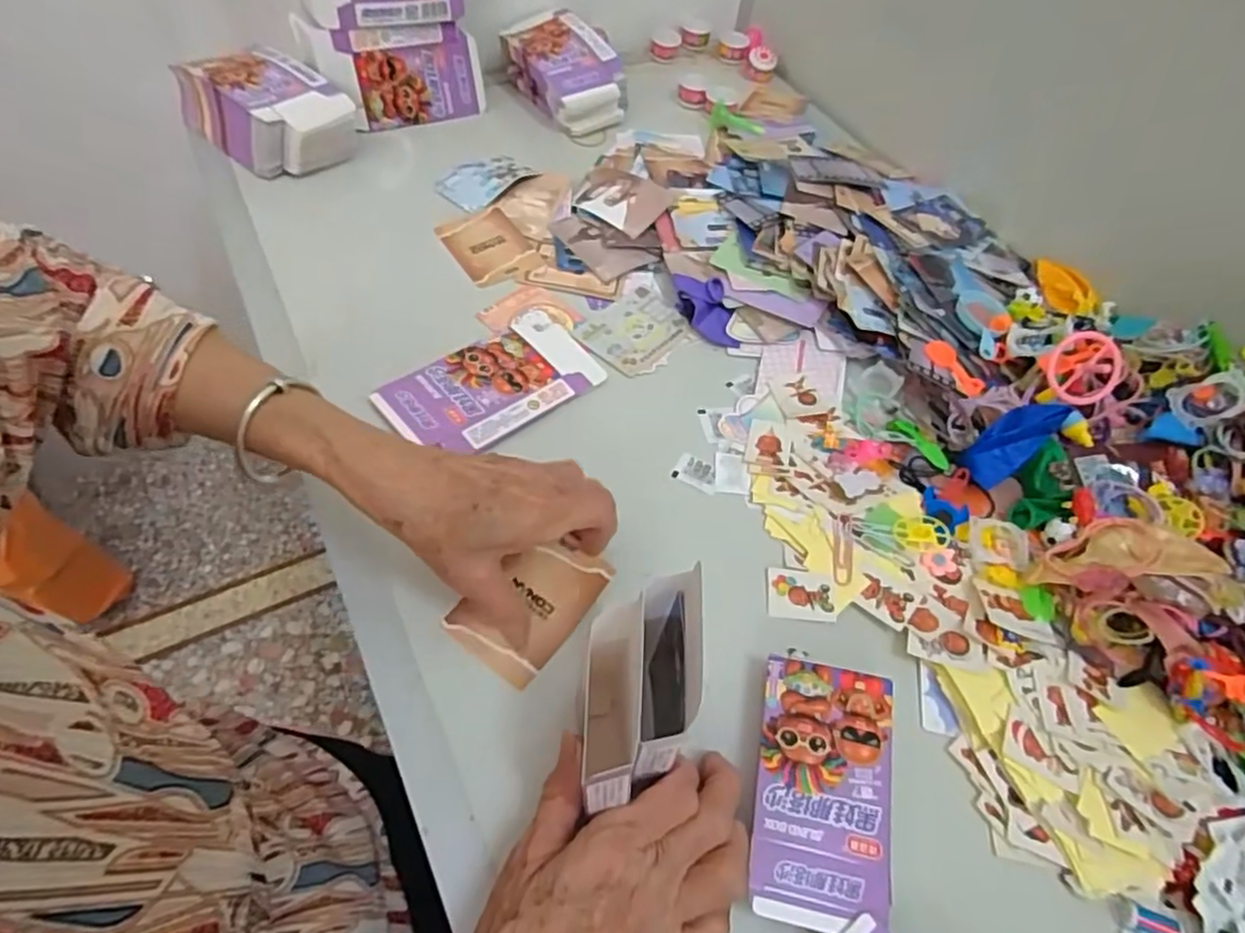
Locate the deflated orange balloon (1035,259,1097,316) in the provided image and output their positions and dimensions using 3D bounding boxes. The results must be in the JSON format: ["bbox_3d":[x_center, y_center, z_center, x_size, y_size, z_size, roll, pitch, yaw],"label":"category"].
[{"bbox_3d":[0.379,-0.152,0.585,0.034,0.016,0.061,-19,64,23],"label":"deflated orange balloon"}]

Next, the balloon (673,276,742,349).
[{"bbox_3d":[0.067,-0.123,0.536,0.038,0.025,0.059,-12,57,-9],"label":"balloon"}]

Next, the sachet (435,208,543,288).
[{"bbox_3d":[-0.113,-0.187,0.574,0.060,0.008,0.081,-30,62,-20],"label":"sachet"}]

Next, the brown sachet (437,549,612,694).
[{"bbox_3d":[-0.053,0.077,0.392,0.059,0.013,0.084,33,61,19],"label":"brown sachet"}]

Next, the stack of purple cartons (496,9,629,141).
[{"bbox_3d":[-0.061,-0.410,0.709,0.089,0.070,0.142,-31,59,-19],"label":"stack of purple cartons"}]

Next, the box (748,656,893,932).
[{"bbox_3d":[0.100,0.162,0.342,0.065,0.024,0.117,10,56,5],"label":"box"}]

